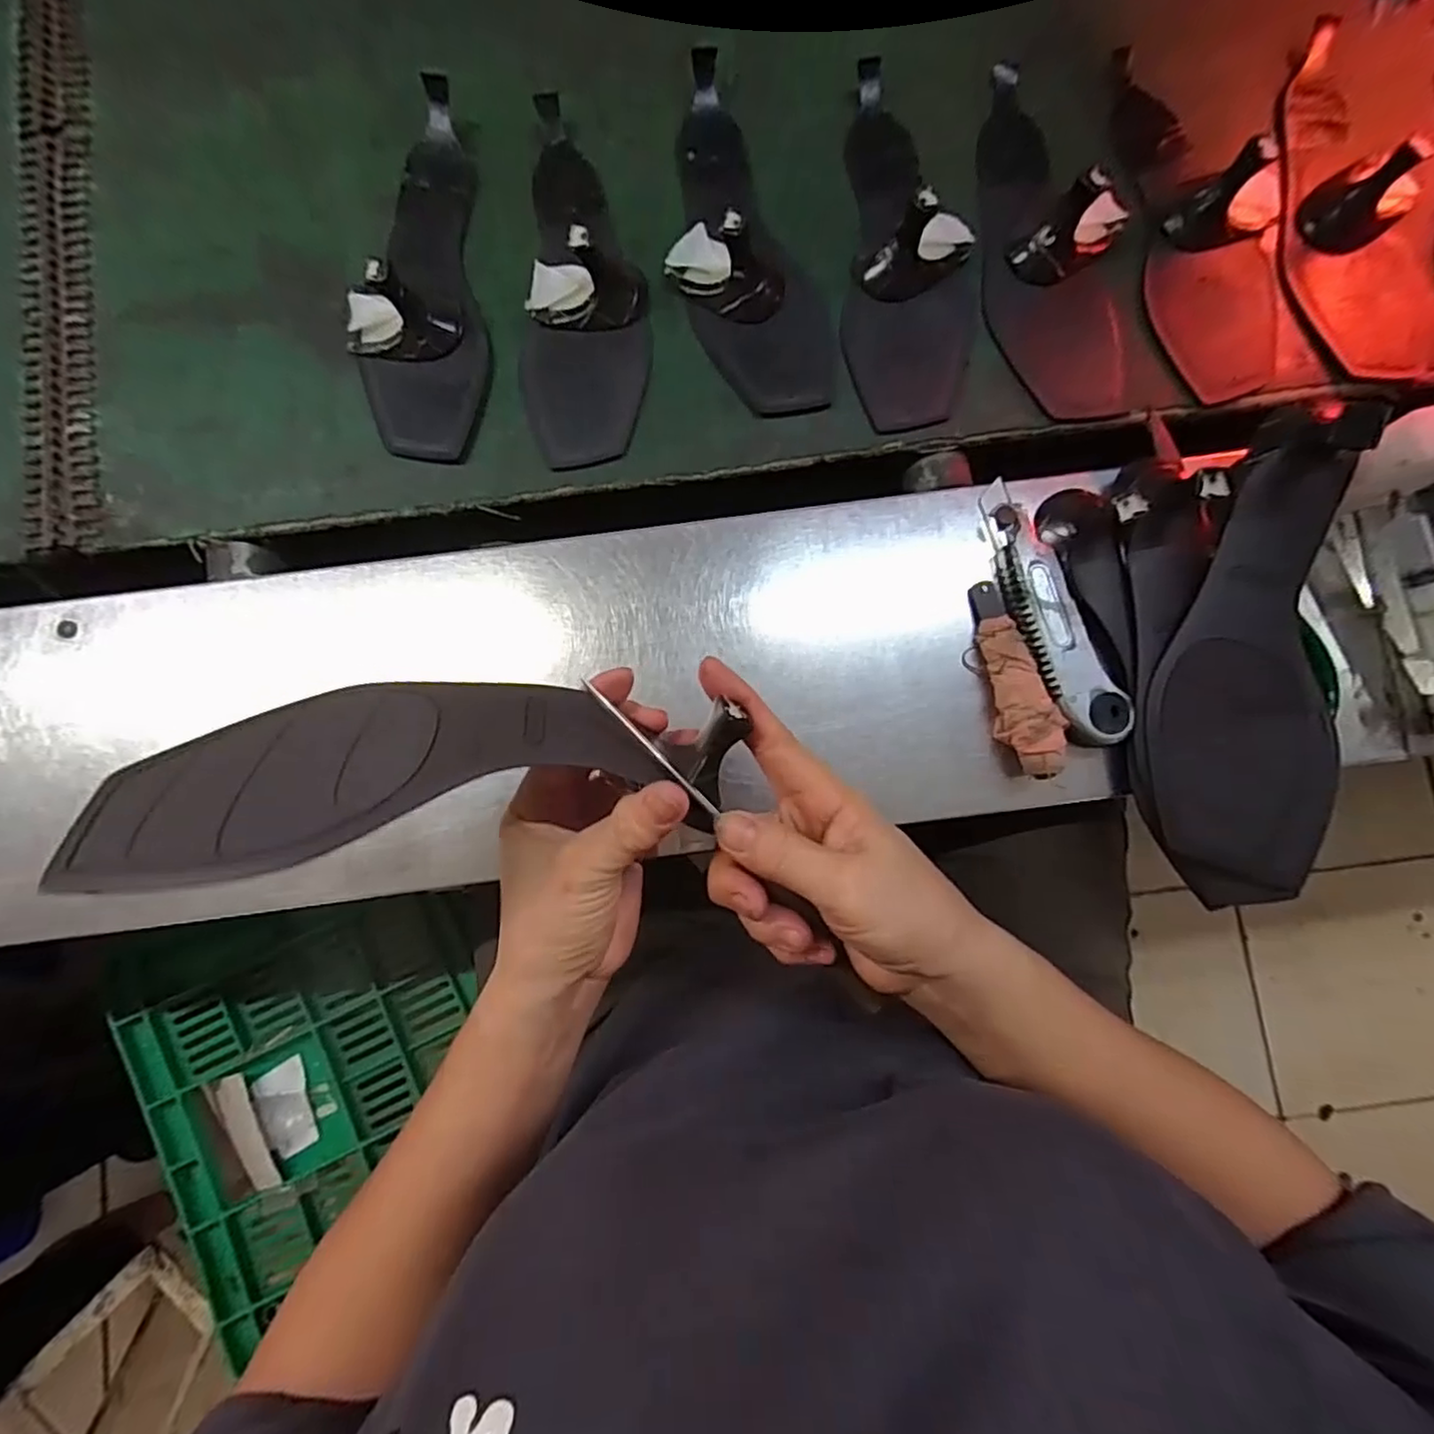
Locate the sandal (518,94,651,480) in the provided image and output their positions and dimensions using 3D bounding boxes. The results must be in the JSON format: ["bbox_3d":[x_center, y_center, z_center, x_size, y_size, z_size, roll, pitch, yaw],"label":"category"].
[{"bbox_3d":[-0.084,-0.285,0.405,0.079,0.047,0.242,1,84,1],"label":"sandal"}]

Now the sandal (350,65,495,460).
[{"bbox_3d":[-0.195,-0.288,0.408,0.086,0.042,0.248,-4,84,0],"label":"sandal"}]

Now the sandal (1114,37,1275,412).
[{"bbox_3d":[0.322,-0.326,0.409,0.089,0.046,0.234,-5,84,0],"label":"sandal"}]

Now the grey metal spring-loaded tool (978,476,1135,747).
[{"bbox_3d":[0.189,-0.060,0.375,0.038,0.022,0.158,-23,85,-2],"label":"grey metal spring-loaded tool"}]

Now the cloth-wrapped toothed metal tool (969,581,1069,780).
[{"bbox_3d":[0.171,-0.023,0.368,0.029,0.029,0.113,-10,84,-1],"label":"cloth-wrapped toothed metal tool"}]

